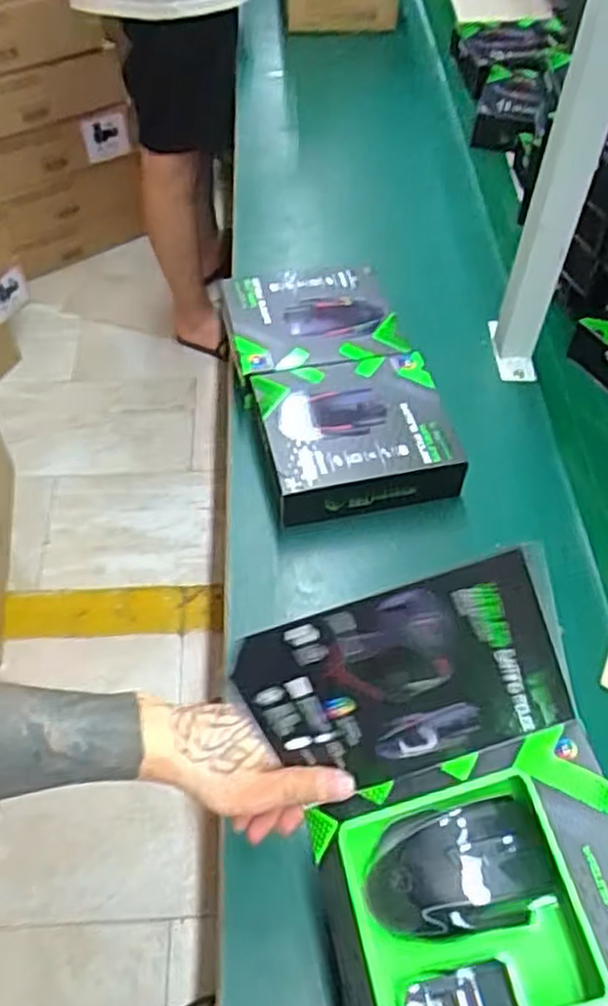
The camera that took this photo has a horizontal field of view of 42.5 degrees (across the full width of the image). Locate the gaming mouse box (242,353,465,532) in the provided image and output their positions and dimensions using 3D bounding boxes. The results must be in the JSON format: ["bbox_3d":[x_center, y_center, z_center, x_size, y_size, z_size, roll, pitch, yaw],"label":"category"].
[{"bbox_3d":[0.052,-0.069,0.794,0.190,0.049,0.170,-5,54,-8],"label":"gaming mouse box"}]

